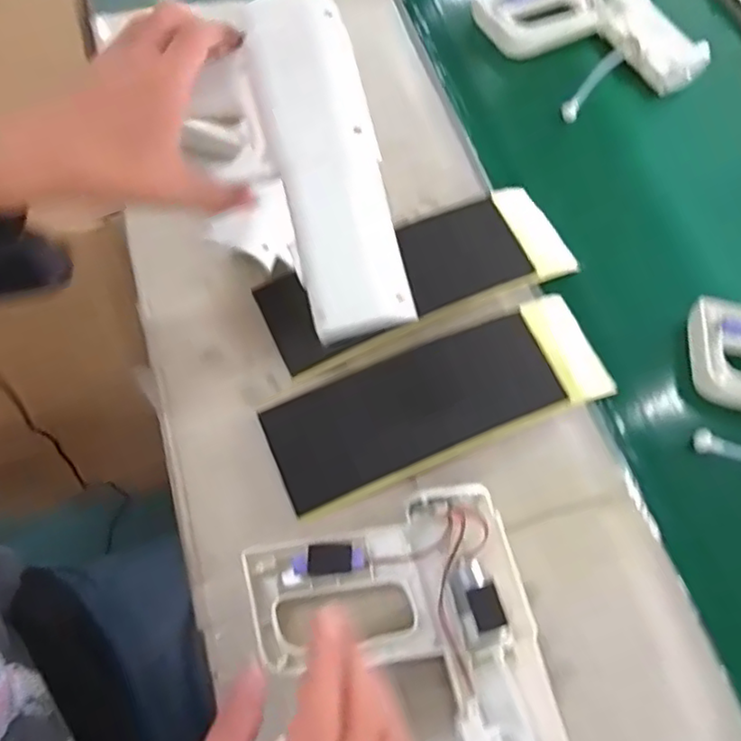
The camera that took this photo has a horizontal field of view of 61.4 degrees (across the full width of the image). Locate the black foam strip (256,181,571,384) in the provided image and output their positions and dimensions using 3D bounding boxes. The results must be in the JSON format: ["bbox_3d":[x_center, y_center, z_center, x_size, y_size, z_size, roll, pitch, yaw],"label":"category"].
[{"bbox_3d":[0.044,-0.084,0.557,0.280,0.015,0.098,-24,76,-12],"label":"black foam strip"}]

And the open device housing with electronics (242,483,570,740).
[{"bbox_3d":[0.027,0.198,0.411,0.181,0.044,0.209,-15,67,-9],"label":"open device housing with electronics"}]

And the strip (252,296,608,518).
[{"bbox_3d":[0.060,0.022,0.504,0.282,0.024,0.095,-20,76,-15],"label":"strip"}]

